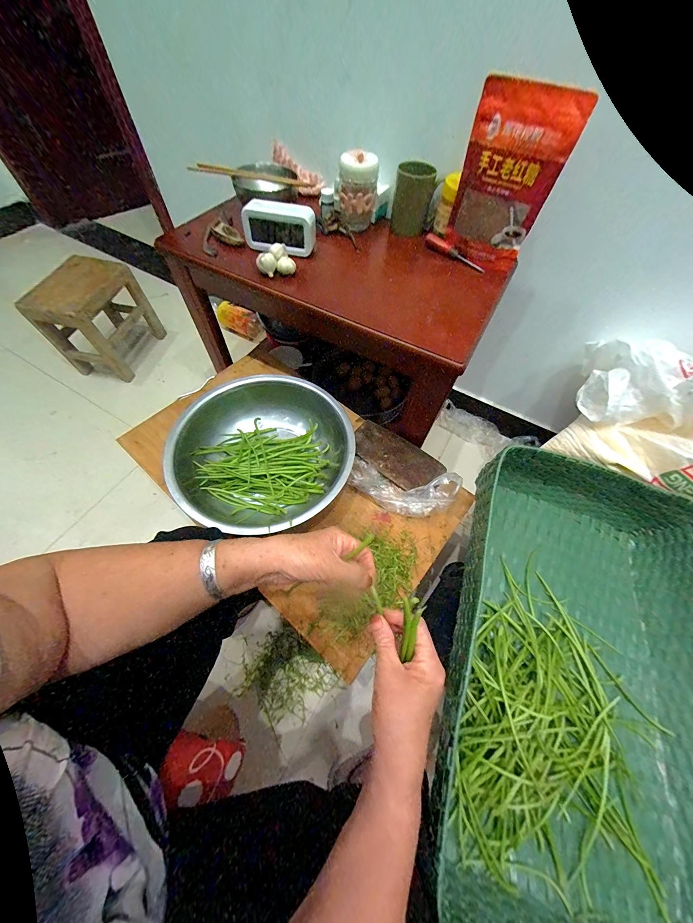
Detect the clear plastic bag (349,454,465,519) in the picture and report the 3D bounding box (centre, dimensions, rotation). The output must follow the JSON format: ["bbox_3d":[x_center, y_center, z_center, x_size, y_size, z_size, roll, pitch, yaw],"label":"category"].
[{"bbox_3d":[0.110,0.047,0.585,0.208,0.072,0.090,17,61,6],"label":"clear plastic bag"}]

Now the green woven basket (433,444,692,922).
[{"bbox_3d":[0.391,0.335,0.478,0.456,0.172,0.664,19,61,8],"label":"green woven basket"}]

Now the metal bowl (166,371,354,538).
[{"bbox_3d":[-0.161,-0.032,0.609,0.343,0.097,0.286,4,60,-1],"label":"metal bowl"}]

